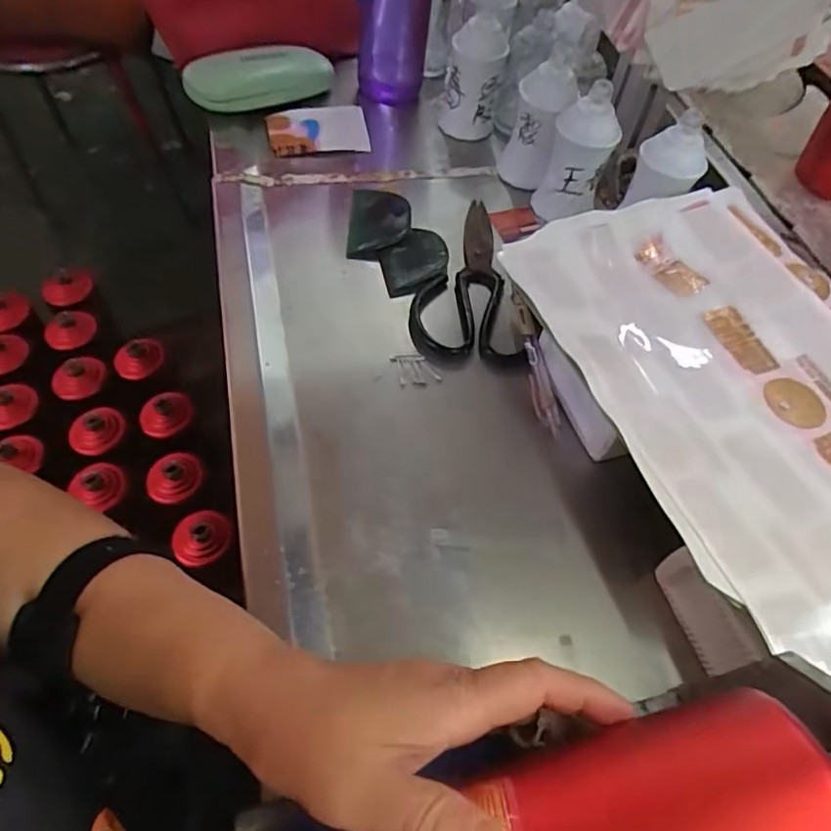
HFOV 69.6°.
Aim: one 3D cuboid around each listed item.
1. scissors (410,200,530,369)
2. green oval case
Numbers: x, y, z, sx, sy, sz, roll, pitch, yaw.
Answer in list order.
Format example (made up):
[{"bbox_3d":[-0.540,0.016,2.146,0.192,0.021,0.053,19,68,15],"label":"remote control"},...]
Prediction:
[{"bbox_3d":[0.034,-0.121,0.510,0.084,0.015,0.194,-3,57,-6],"label":"scissors"},{"bbox_3d":[-0.157,-0.349,0.615,0.155,0.039,0.057,-31,61,-20],"label":"green oval case"}]

